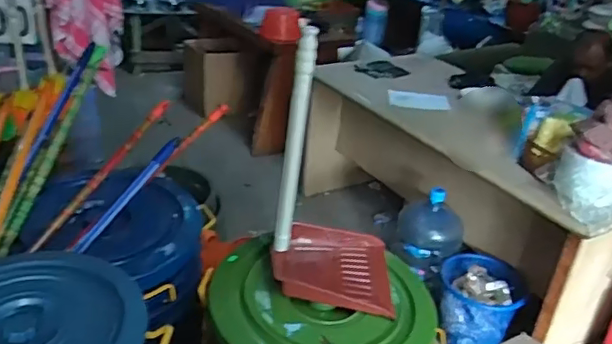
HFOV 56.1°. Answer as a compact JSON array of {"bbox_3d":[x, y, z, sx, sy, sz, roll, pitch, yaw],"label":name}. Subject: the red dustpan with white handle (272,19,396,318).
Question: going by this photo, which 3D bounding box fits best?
[{"bbox_3d":[0.085,0.015,1.236,0.272,0.567,0.245,4,26,0],"label":"red dustpan with white handle"}]

